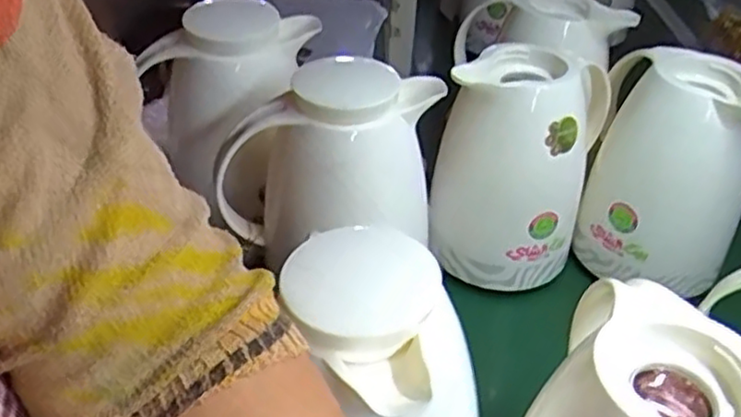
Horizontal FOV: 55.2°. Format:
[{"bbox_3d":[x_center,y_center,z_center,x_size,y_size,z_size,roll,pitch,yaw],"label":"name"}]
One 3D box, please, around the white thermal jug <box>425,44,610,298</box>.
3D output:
[{"bbox_3d":[0.150,-0.048,0.727,0.152,0.213,0.142,14,39,10],"label":"white thermal jug"}]

